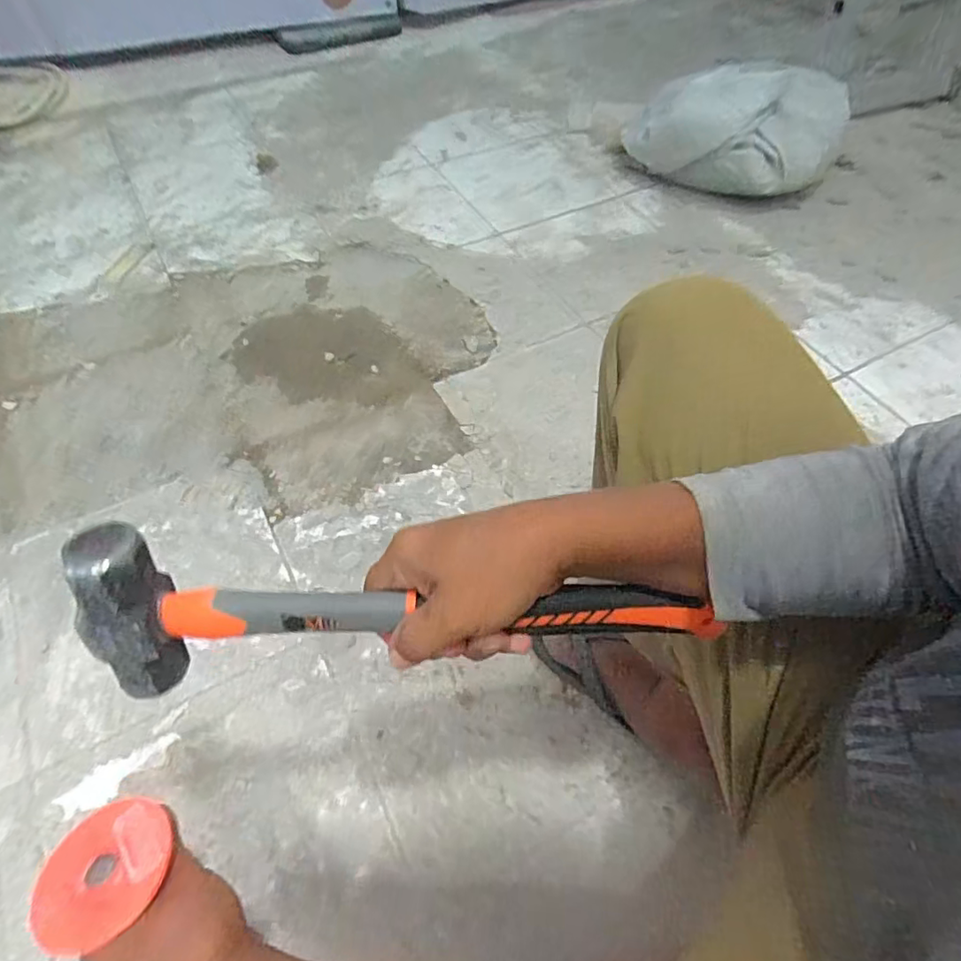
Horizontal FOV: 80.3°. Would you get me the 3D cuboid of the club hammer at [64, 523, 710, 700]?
[{"bbox_3d":[-0.037,0.069,0.332,0.343,0.100,0.045,0,35,-6],"label":"club hammer"}]

